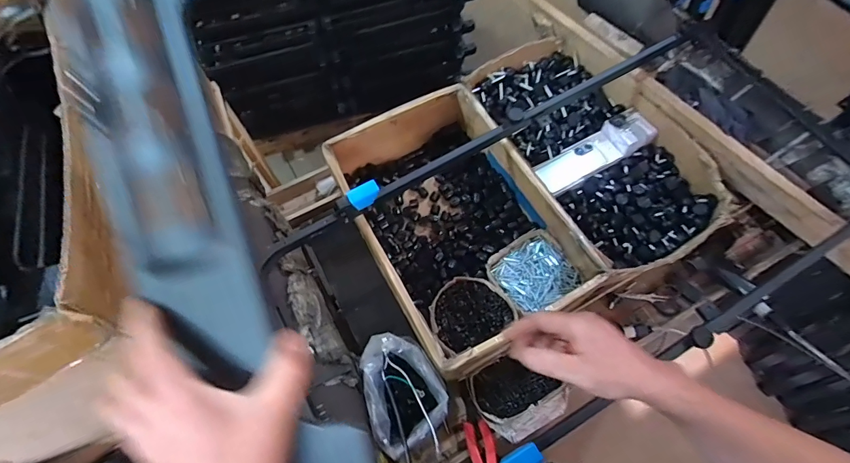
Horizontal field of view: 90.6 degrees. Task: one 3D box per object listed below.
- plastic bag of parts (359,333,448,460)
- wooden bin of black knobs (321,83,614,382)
[{"bbox_3d":[-0.041,0.272,0.727,0.130,0.095,0.177,-27,67,-9],"label":"plastic bag of parts"},{"bbox_3d":[0.057,-0.018,0.868,0.350,0.164,0.519,-28,67,-10],"label":"wooden bin of black knobs"}]

